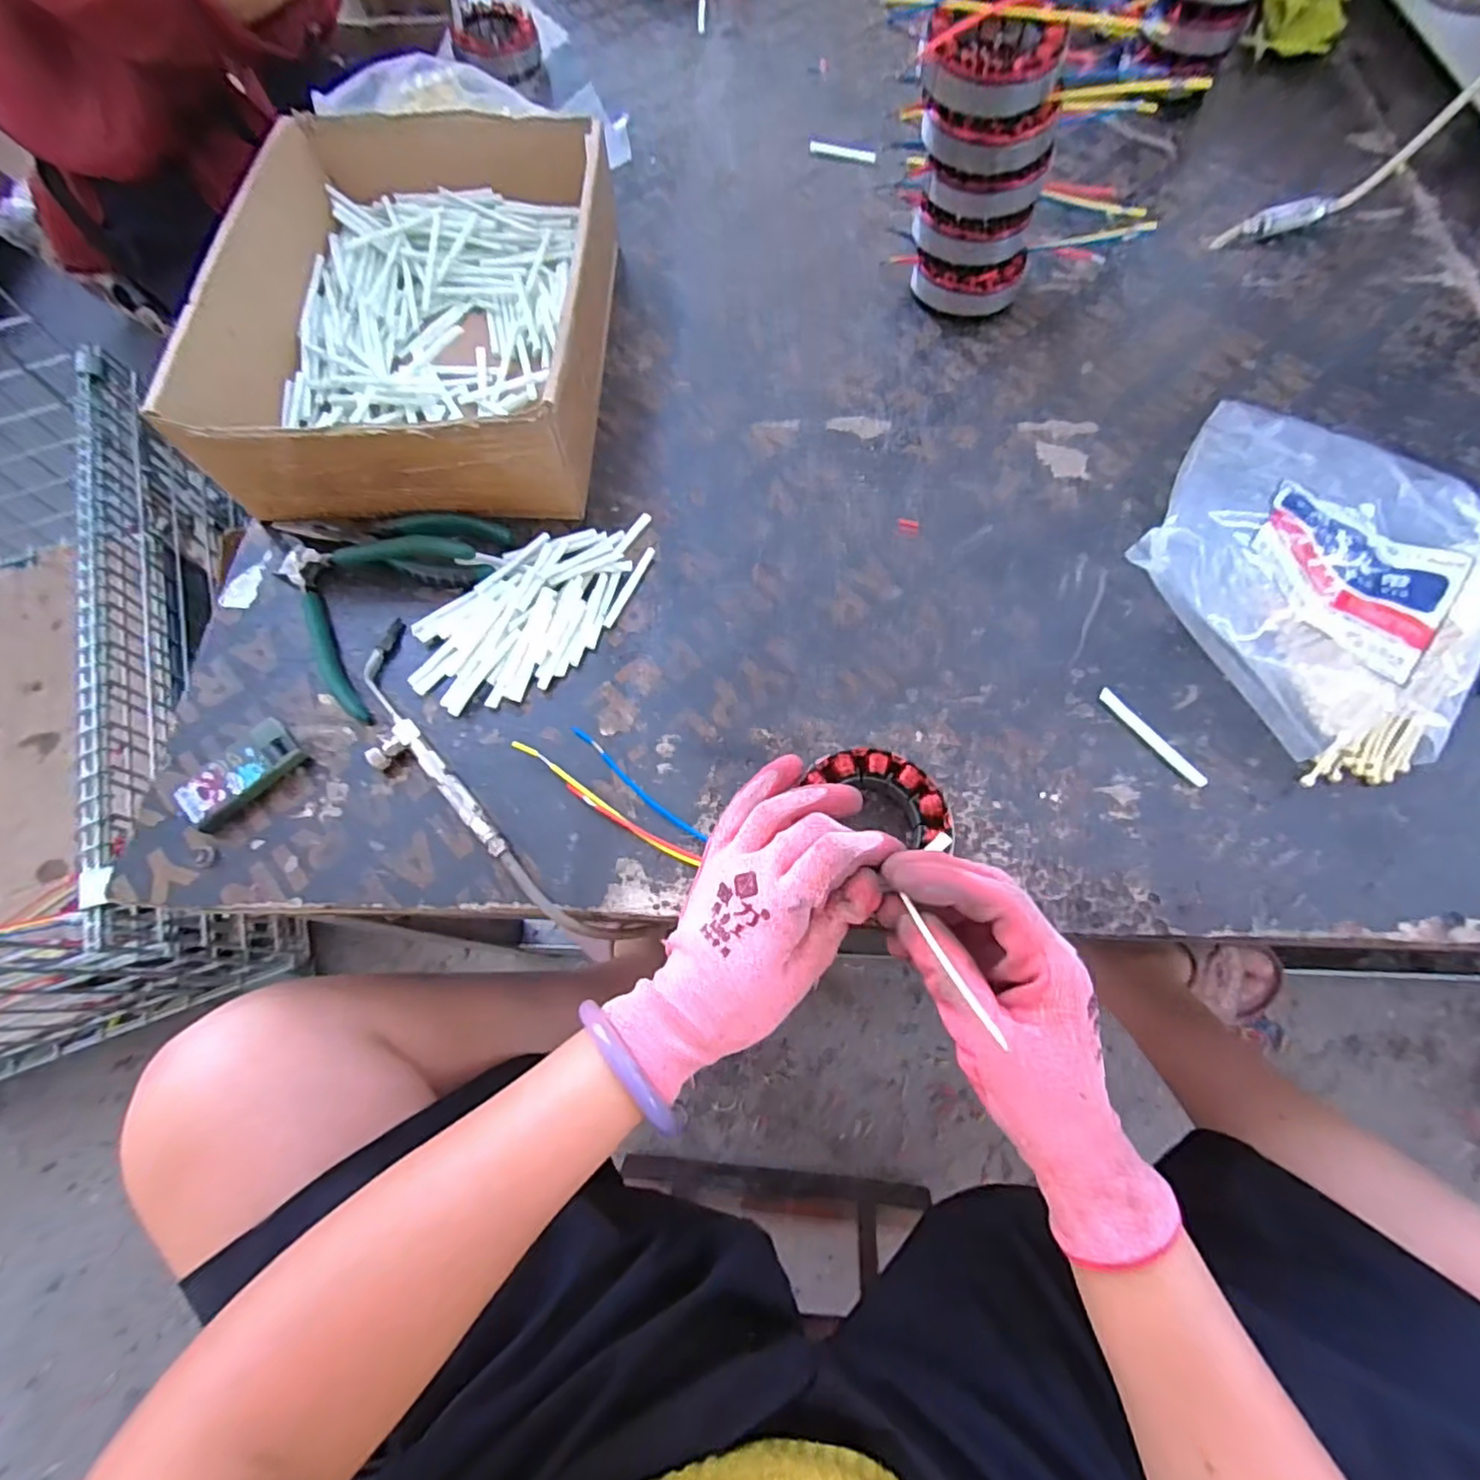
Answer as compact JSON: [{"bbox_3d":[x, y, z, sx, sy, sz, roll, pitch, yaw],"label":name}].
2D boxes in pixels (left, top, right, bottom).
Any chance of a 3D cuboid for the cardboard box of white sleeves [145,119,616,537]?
[{"bbox_3d":[-0.220,-0.306,0.478,0.236,0.098,0.326,0,67,2],"label":"cardboard box of white sleeves"}]

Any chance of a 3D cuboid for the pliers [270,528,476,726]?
[{"bbox_3d":[-0.247,-0.091,0.417,0.119,0.030,0.121,28,71,13],"label":"pliers"}]

